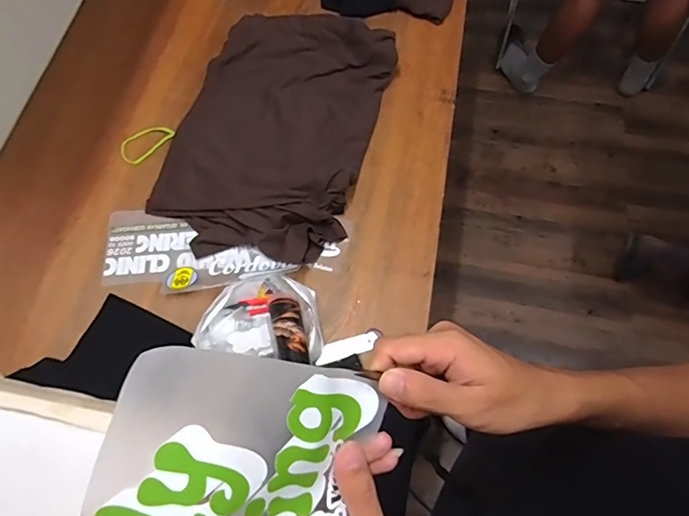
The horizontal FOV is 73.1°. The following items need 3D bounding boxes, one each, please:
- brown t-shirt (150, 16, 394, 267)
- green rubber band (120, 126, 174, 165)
[{"bbox_3d":[-0.136,-0.252,0.899,0.363,0.079,0.529,14,69,8],"label":"brown t-shirt"},{"bbox_3d":[-0.398,-0.233,0.938,0.111,0.006,0.074,-31,67,-7],"label":"green rubber band"}]

